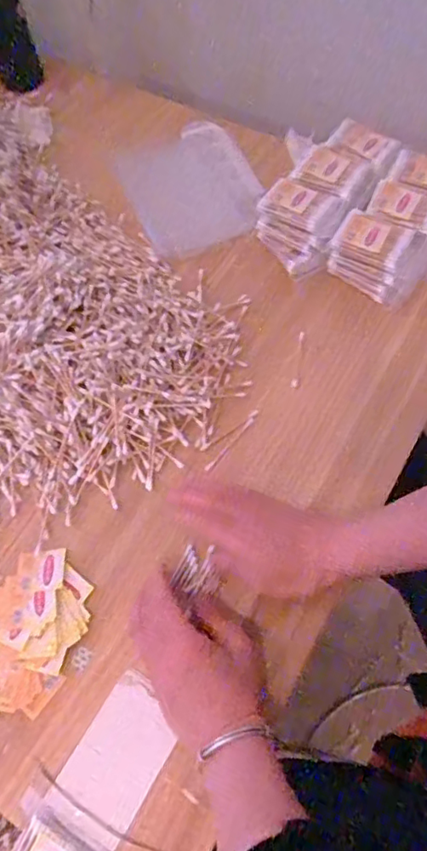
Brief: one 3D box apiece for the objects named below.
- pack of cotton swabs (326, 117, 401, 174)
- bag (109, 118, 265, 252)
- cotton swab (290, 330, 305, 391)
[{"bbox_3d":[0.185,-0.344,0.681,0.084,0.016,0.050,38,69,20],"label":"pack of cotton swabs"},{"bbox_3d":[-0.031,-0.321,0.749,0.169,0.020,0.207,-20,63,-9],"label":"bag"},{"bbox_3d":[0.094,-0.073,0.609,0.009,0.004,0.074,10,62,7],"label":"cotton swab"}]

